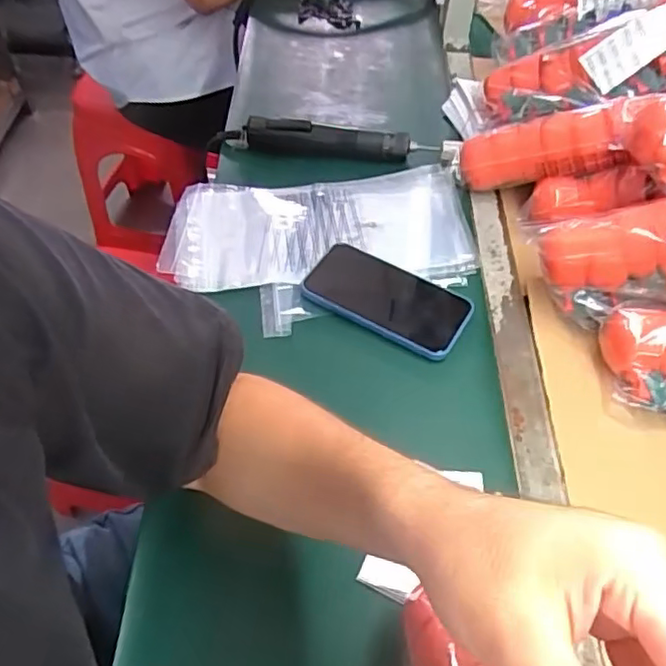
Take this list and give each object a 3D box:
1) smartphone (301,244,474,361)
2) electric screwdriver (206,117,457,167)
[{"bbox_3d":[0.052,-0.034,0.616,0.159,0.014,0.082,26,56,17],"label":"smartphone"},{"bbox_3d":[-0.003,-0.234,0.755,0.302,0.040,0.030,9,53,5],"label":"electric screwdriver"}]

